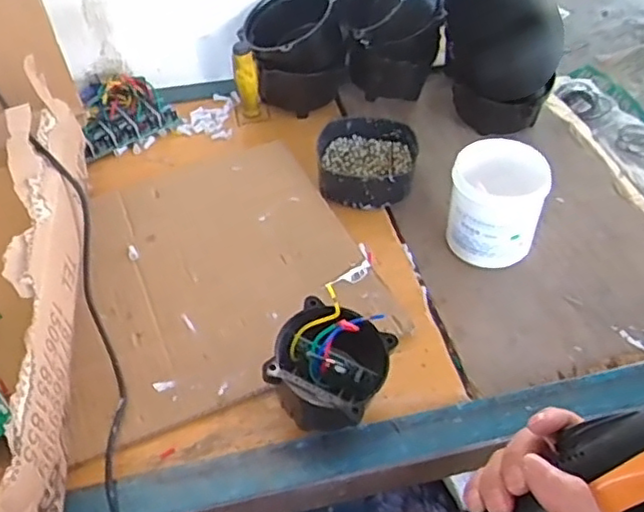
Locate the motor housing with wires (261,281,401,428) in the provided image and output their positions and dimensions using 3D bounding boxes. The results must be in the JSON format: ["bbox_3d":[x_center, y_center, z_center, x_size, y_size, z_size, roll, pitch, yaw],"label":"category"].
[{"bbox_3d":[0.008,0.087,0.535,0.095,0.099,0.080,6,46,6],"label":"motor housing with wires"}]

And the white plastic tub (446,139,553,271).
[{"bbox_3d":[0.184,-0.054,0.671,0.096,0.105,0.080,16,48,15],"label":"white plastic tub"}]

